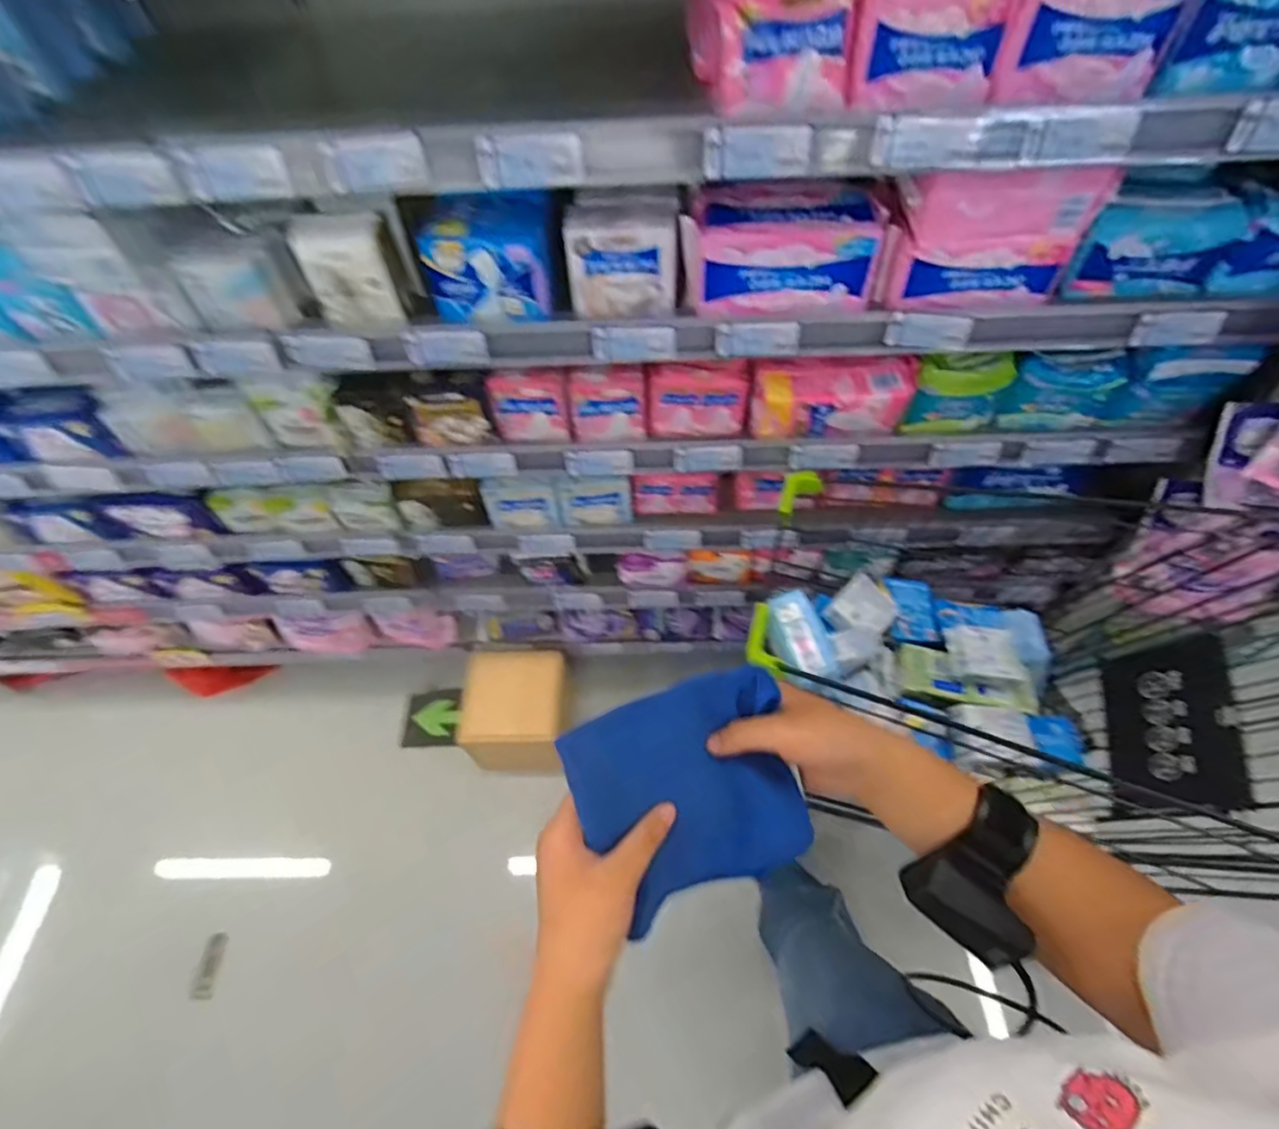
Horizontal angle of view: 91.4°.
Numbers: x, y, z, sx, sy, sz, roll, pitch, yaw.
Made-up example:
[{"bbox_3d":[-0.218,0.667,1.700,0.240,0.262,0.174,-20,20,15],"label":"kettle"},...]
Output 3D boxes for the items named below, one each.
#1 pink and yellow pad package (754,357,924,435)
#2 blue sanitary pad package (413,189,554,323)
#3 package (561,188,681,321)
[{"bbox_3d":[0.259,-0.221,0.829,0.207,0.088,0.064,0,57,2],"label":"pink and yellow pad package"},{"bbox_3d":[-0.164,-0.360,0.715,0.140,0.097,0.125,-1,57,2],"label":"blue sanitary pad package"},{"bbox_3d":[-0.017,-0.353,0.711,0.121,0.097,0.088,0,57,3],"label":"package"}]

